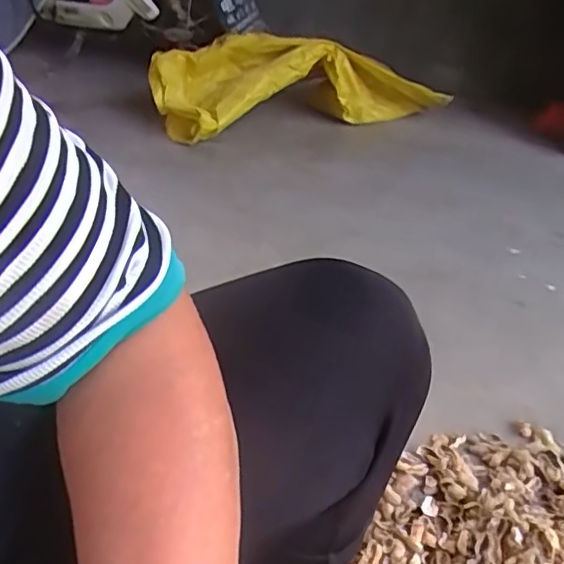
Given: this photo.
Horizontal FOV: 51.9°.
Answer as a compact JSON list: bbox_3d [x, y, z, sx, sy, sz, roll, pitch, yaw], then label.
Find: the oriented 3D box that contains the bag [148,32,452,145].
[{"bbox_3d":[0.017,-0.595,1.745,0.862,0.260,0.348,1,36,1],"label":"bag"}]

